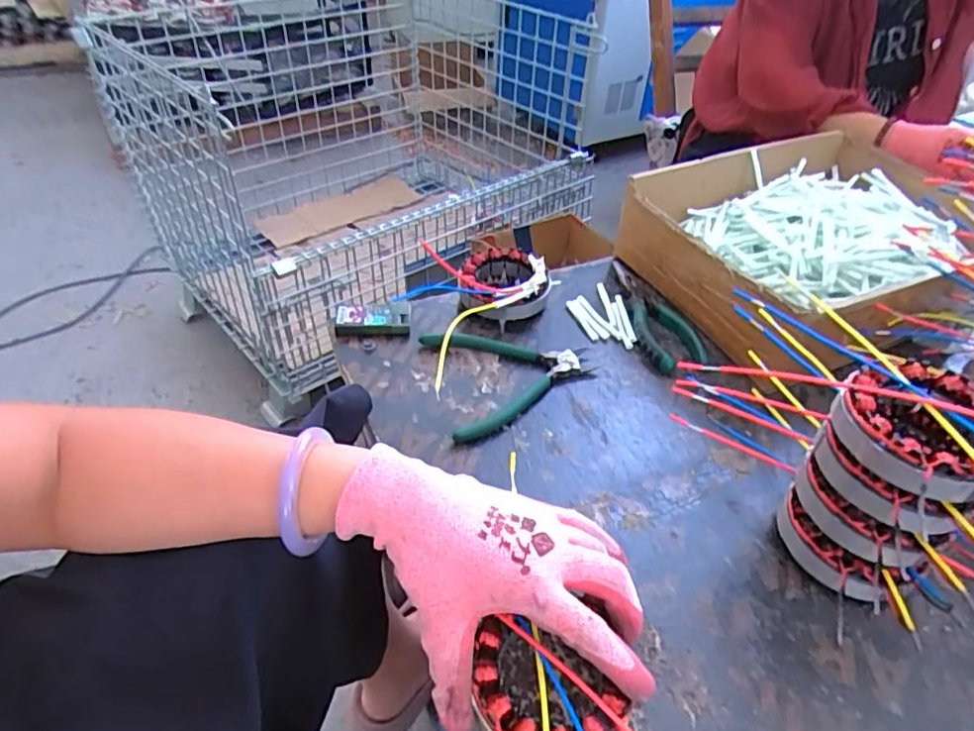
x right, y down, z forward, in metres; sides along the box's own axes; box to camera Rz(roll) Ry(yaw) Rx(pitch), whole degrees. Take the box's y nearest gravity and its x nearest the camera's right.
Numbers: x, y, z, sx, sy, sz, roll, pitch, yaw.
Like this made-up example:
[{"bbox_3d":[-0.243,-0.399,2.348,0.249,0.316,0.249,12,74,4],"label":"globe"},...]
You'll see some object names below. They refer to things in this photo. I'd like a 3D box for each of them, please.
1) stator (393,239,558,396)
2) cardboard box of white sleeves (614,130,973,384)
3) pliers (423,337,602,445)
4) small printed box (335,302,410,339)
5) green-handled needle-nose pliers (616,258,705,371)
[{"bbox_3d":[-0.025,-0.070,0.580,0.125,0.044,0.163,35,51,29],"label":"stator"},{"bbox_3d":[0.324,-0.110,0.615,0.302,0.097,0.272,-19,47,-23],"label":"cardboard box of white sleeves"},{"bbox_3d":[0.023,0.004,0.516,0.131,0.012,0.116,-11,44,-16],"label":"pliers"},{"bbox_3d":[-0.105,-0.041,0.561,0.066,0.015,0.035,-2,43,-7],"label":"small printed box"},{"bbox_3d":[0.155,-0.051,0.587,0.064,0.016,0.152,-12,45,-17],"label":"green-handled needle-nose pliers"}]

